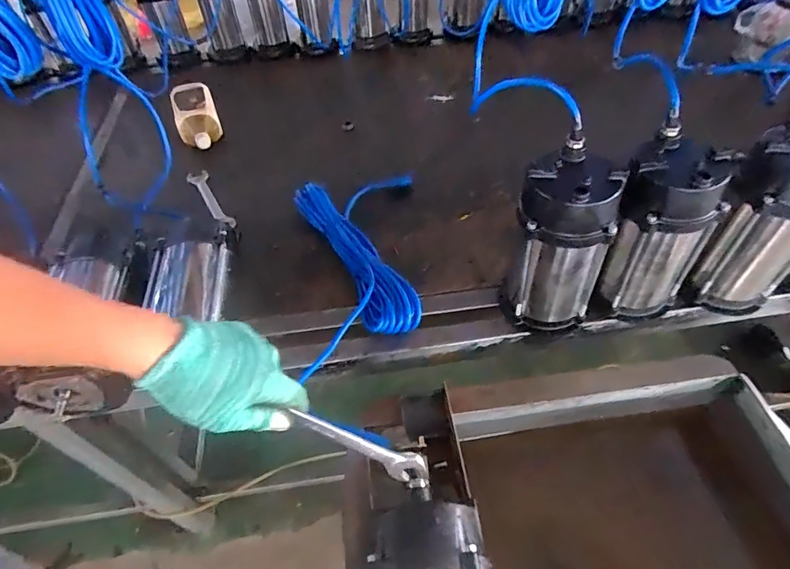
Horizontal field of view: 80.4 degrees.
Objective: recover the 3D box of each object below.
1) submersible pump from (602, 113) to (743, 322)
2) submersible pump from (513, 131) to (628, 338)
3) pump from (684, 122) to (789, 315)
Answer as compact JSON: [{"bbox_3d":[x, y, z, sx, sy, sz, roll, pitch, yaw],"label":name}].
[{"bbox_3d":[0.367,-0.066,0.661,0.130,0.252,0.113,34,60,26],"label":"submersible pump"},{"bbox_3d":[0.227,-0.050,0.661,0.120,0.268,0.111,4,51,6],"label":"submersible pump"},{"bbox_3d":[0.518,-0.078,0.662,0.124,0.251,0.114,34,60,26],"label":"pump"}]

